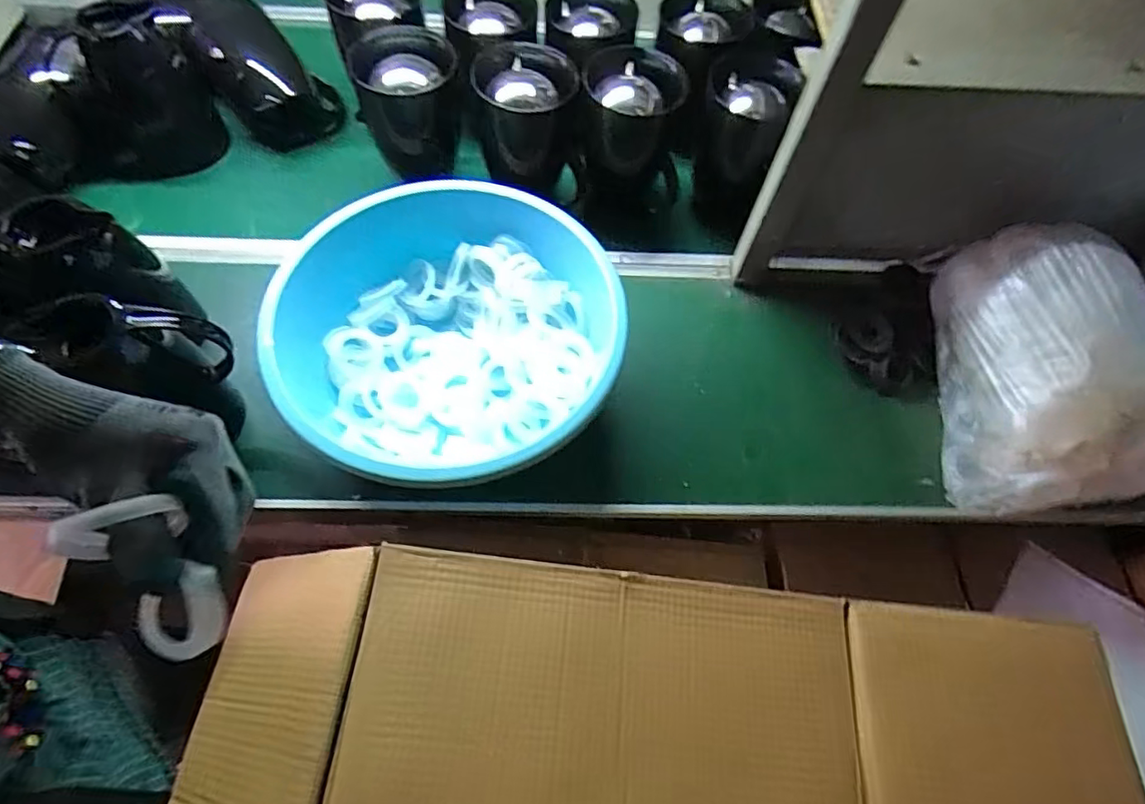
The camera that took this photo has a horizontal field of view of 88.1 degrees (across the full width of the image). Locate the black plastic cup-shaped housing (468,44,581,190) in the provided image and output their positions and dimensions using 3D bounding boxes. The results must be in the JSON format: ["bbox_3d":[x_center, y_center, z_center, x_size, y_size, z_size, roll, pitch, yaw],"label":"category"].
[{"bbox_3d":[-0.062,-0.379,0.807,0.130,0.160,0.130,10,62,2],"label":"black plastic cup-shaped housing"}]

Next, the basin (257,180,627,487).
[{"bbox_3d":[-0.148,-0.074,0.674,0.358,0.127,0.358,1,62,-3],"label":"basin"}]

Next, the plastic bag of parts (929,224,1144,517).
[{"bbox_3d":[0.585,-0.044,0.697,0.243,0.162,0.330,5,62,0],"label":"plastic bag of parts"}]

